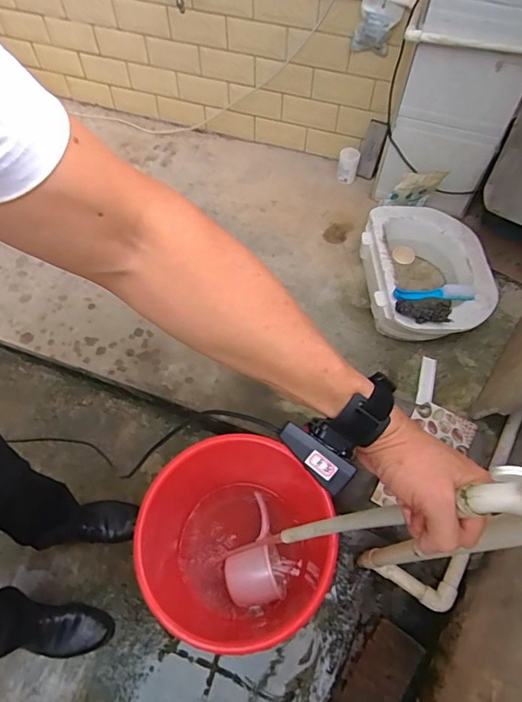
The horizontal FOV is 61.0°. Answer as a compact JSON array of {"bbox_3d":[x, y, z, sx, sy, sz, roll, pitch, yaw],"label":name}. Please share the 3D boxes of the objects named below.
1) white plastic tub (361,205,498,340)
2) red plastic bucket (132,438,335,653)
[{"bbox_3d":[0.493,-0.227,1.332,0.384,0.159,0.454,7,61,1],"label":"white plastic tub"},{"bbox_3d":[-0.052,0.408,0.963,0.363,0.386,0.355,1,61,-2],"label":"red plastic bucket"}]

